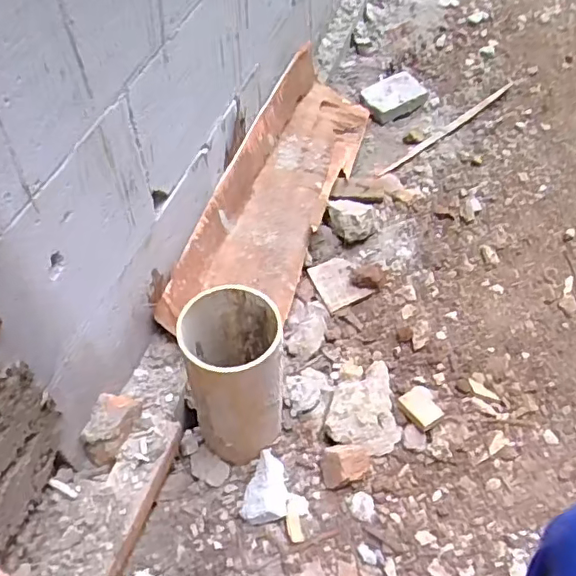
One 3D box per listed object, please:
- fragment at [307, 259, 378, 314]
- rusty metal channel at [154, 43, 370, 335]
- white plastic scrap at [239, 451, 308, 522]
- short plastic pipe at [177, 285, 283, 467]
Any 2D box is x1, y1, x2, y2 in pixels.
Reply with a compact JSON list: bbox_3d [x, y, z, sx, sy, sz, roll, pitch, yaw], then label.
[{"bbox_3d":[0.089,-0.011,1.005,0.081,0.009,0.095,-21,56,-14],"label":"fragment"},{"bbox_3d":[-0.001,-0.188,1.069,0.178,0.123,0.730,16,55,12],"label":"rusty metal channel"},{"bbox_3d":[-0.025,0.267,0.773,0.083,0.039,0.092,-14,55,-10],"label":"white plastic scrap"},{"bbox_3d":[-0.065,0.111,0.718,0.112,0.222,0.110,0,54,0],"label":"short plastic pipe"}]

